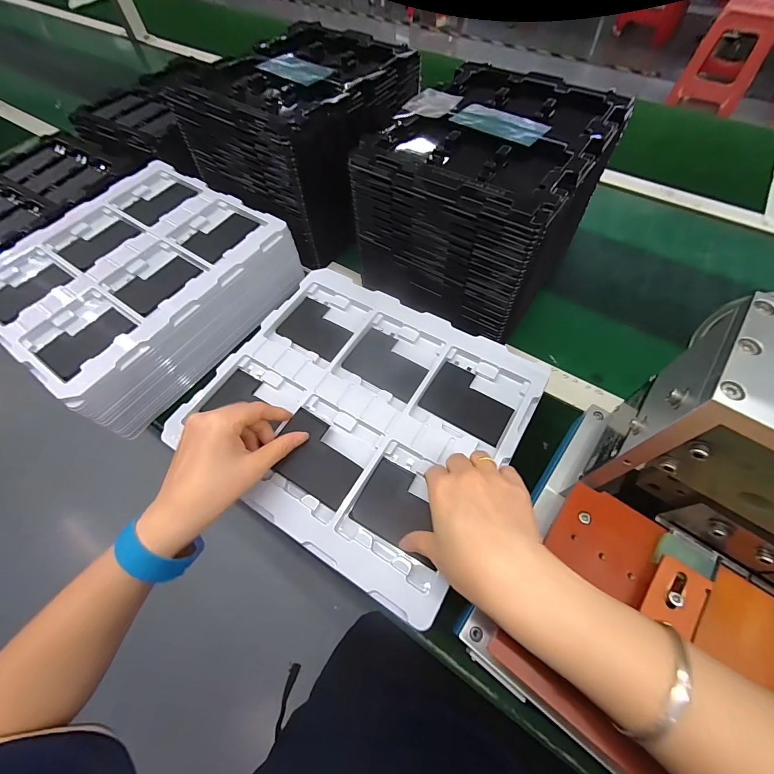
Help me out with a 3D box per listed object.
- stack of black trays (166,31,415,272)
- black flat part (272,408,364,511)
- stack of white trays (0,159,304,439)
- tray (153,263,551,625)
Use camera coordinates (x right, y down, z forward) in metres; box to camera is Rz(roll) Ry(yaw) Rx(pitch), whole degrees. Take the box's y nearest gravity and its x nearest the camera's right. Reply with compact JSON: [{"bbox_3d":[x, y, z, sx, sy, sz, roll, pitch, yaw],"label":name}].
[{"bbox_3d":[-0.120,-0.366,0.535,0.215,0.178,0.280,29,67,17],"label":"stack of black trays"},{"bbox_3d":[-0.067,0.068,0.345,0.087,0.010,0.063,31,73,11],"label":"black flat part"},{"bbox_3d":[-0.327,-0.140,0.487,0.280,0.093,0.313,32,67,18],"label":"stack of white trays"},{"bbox_3d":[-0.030,0.019,0.377,0.310,0.018,0.273,28,66,16],"label":"tray"}]

